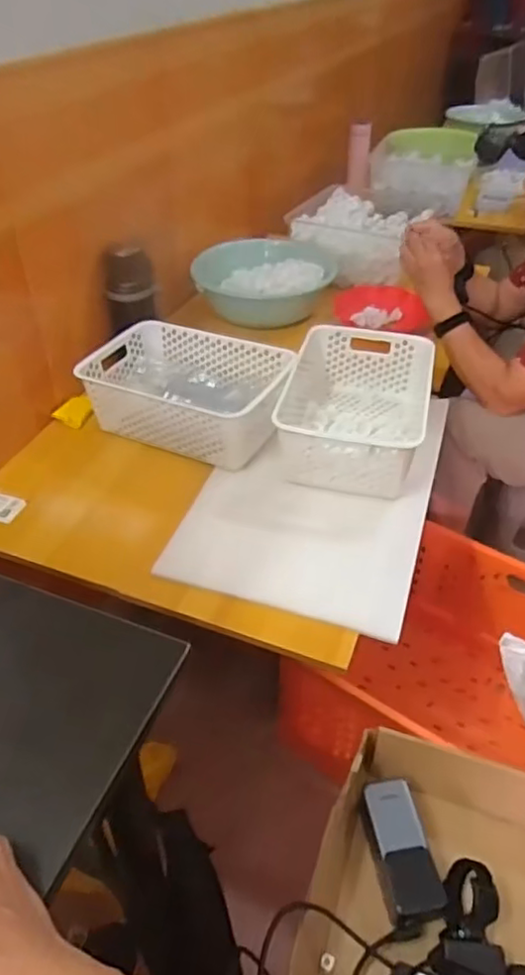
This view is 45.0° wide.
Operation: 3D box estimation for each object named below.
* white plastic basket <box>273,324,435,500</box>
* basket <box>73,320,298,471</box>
[{"bbox_3d":[0.148,-0.130,0.978,0.212,0.100,0.304,8,42,8],"label":"white plastic basket"},{"bbox_3d":[-0.116,-0.149,1.026,0.310,0.122,0.199,18,45,19],"label":"basket"}]

